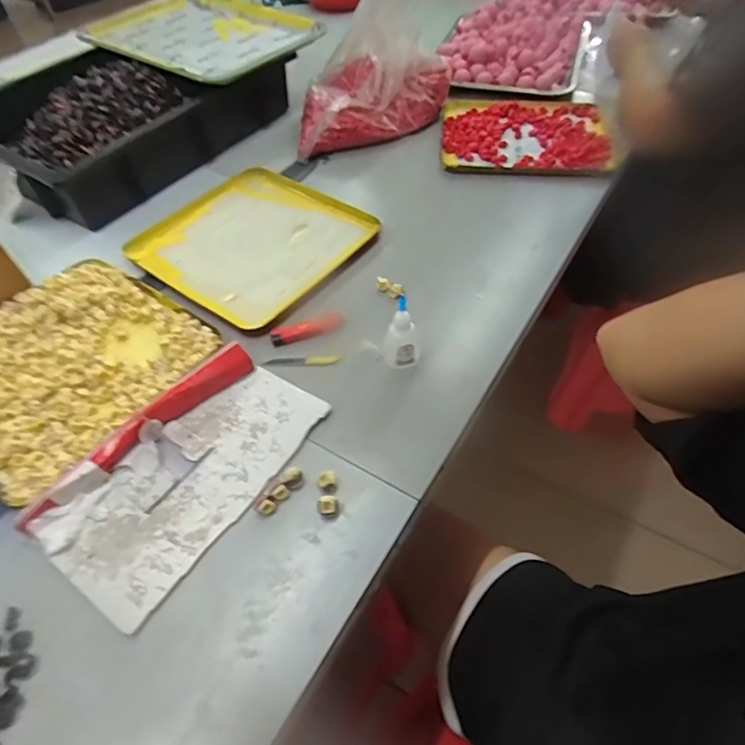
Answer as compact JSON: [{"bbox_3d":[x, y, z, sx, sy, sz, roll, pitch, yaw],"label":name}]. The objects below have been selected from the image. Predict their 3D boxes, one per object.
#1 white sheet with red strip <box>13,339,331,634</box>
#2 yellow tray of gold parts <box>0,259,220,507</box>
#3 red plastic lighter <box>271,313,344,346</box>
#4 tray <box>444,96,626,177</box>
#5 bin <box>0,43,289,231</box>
[{"bbox_3d":[-0.160,0.078,0.443,0.129,0.024,0.235,28,59,23],"label":"white sheet with red strip"},{"bbox_3d":[-0.307,-0.015,0.514,0.222,0.024,0.230,30,59,24],"label":"yellow tray of gold parts"},{"bbox_3d":[-0.070,-0.046,0.546,0.077,0.014,0.020,-16,52,-8],"label":"red plastic lighter"},{"bbox_3d":[0.240,-0.376,0.800,0.255,0.022,0.231,4,52,7],"label":"tray"},{"bbox_3d":[-0.365,-0.396,0.768,0.269,0.100,0.416,26,58,23],"label":"bin"}]

